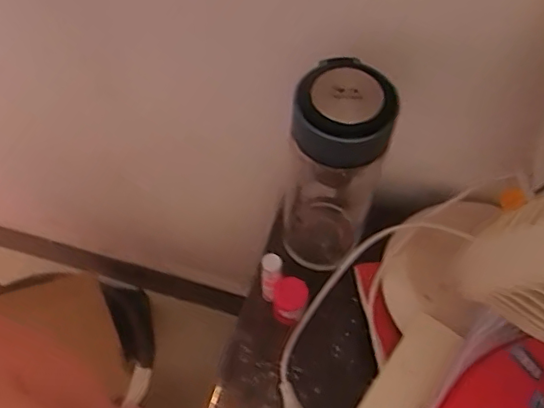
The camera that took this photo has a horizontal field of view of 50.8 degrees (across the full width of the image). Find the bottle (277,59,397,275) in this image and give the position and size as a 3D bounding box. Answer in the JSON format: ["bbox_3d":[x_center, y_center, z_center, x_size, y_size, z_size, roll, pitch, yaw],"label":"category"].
[{"bbox_3d":[0.049,-0.020,0.481,0.075,0.216,0.073,0,58,0],"label":"bottle"}]

